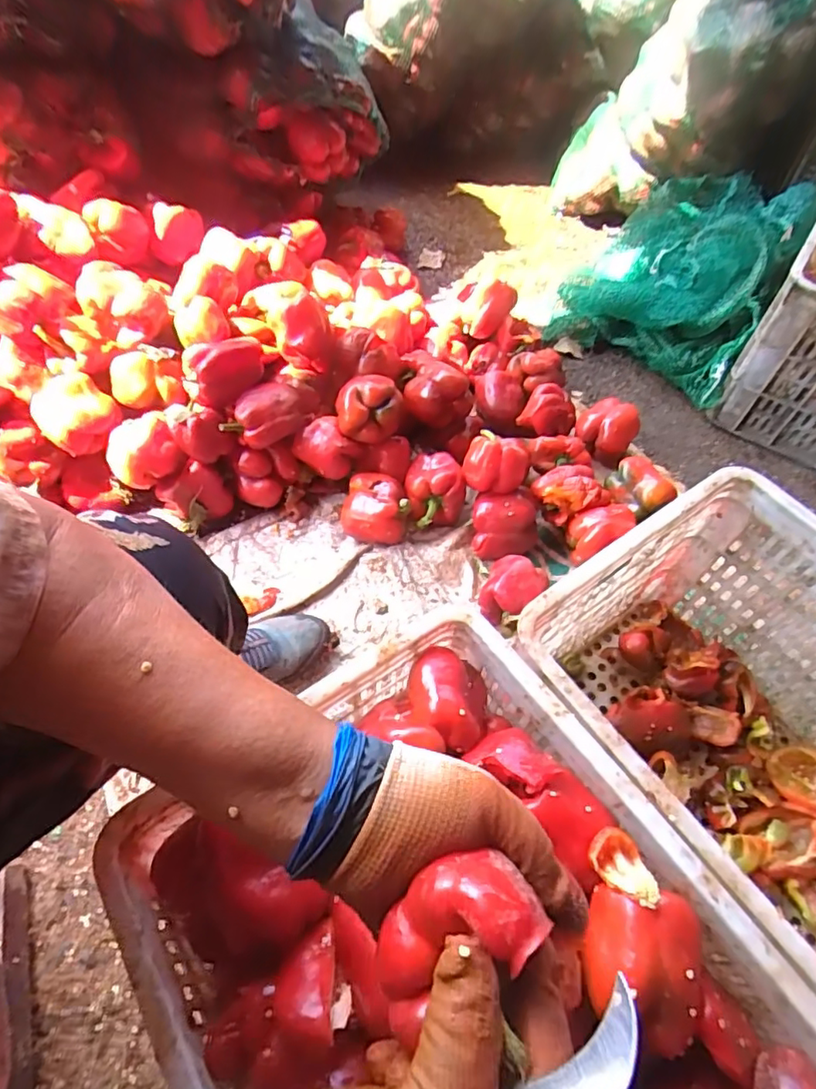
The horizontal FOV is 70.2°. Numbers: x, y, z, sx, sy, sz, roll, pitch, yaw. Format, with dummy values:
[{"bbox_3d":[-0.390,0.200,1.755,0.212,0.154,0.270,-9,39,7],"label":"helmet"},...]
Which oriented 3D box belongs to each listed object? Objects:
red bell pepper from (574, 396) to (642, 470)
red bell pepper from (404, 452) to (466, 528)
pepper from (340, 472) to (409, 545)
[{"bbox_3d":[0.341,-0.192,1.004,0.093,0.101,0.098,1,56,-2],"label":"red bell pepper"},{"bbox_3d":[0.042,-0.084,0.910,0.092,0.075,0.102,0,56,-3],"label":"red bell pepper"},{"bbox_3d":[-0.051,-0.050,0.896,0.097,0.074,0.094,1,56,-2],"label":"pepper"}]

